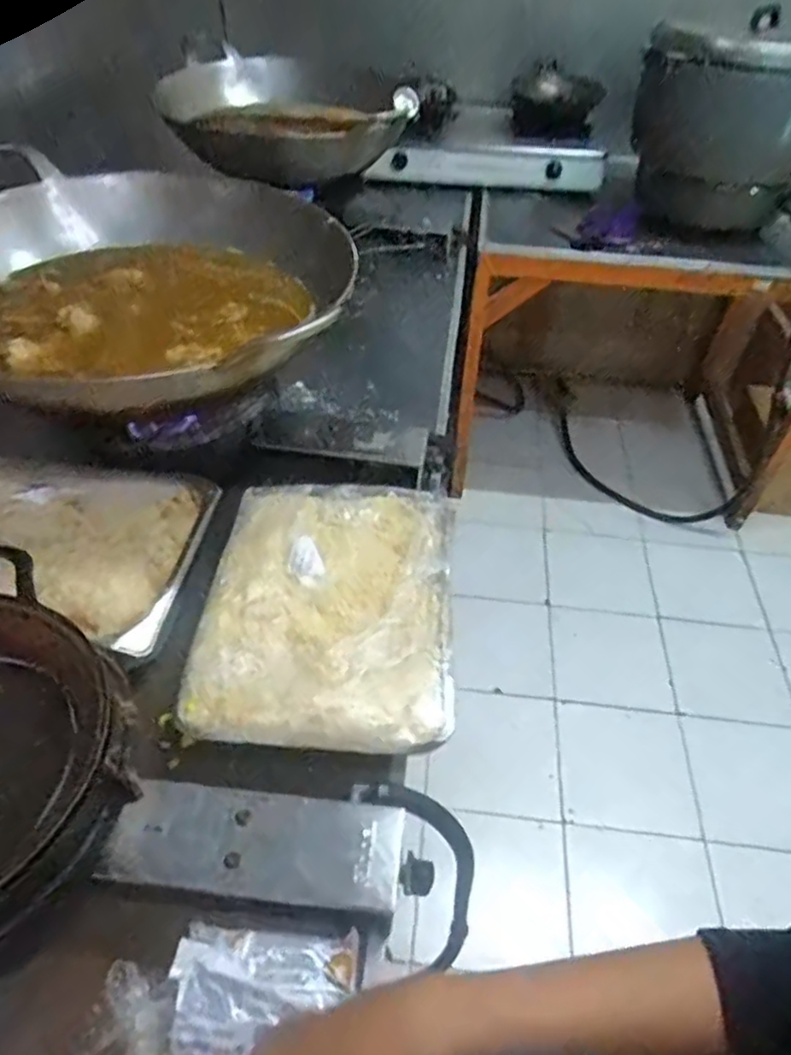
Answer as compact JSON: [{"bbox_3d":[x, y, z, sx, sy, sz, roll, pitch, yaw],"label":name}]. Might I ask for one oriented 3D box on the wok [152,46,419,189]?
[{"bbox_3d":[-0.246,-0.922,1.511,0.581,0.167,0.458,4,46,1],"label":"wok"}]

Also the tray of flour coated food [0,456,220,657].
[{"bbox_3d":[-0.379,0.010,0.762,0.299,0.034,0.252,7,46,3],"label":"tray of flour coated food"}]

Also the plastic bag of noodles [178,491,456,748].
[{"bbox_3d":[-0.074,0.073,0.772,0.272,0.039,0.370,4,46,0],"label":"plastic bag of noodles"}]

